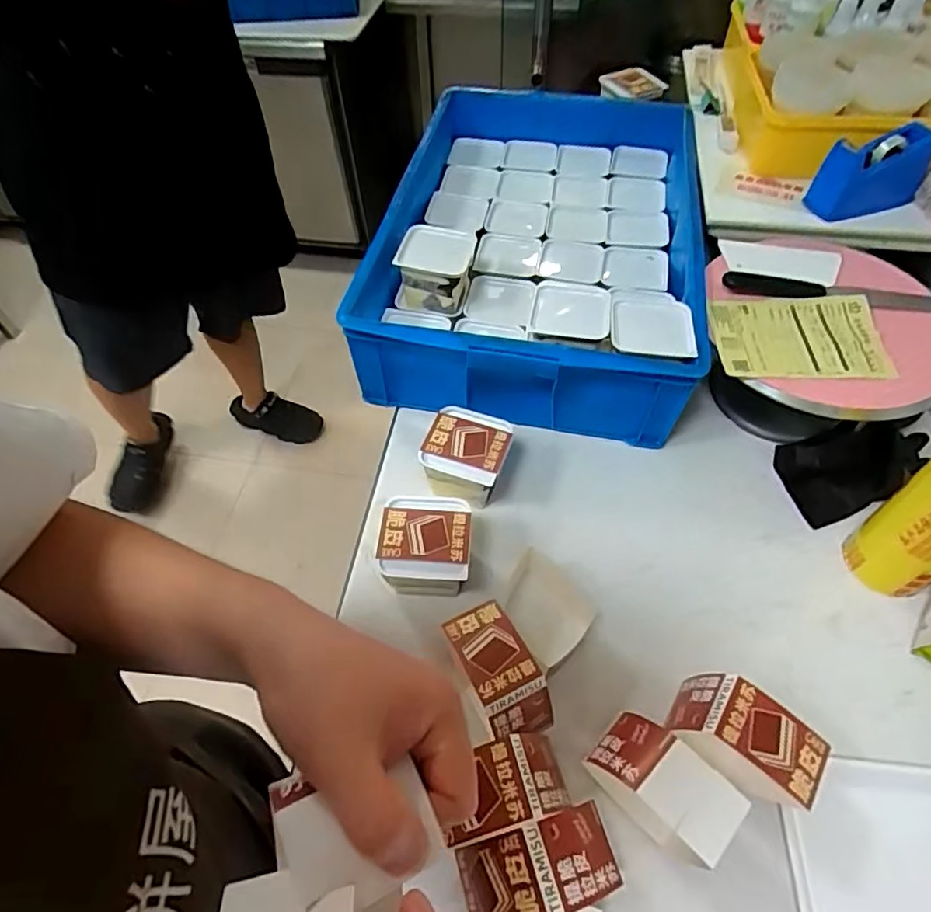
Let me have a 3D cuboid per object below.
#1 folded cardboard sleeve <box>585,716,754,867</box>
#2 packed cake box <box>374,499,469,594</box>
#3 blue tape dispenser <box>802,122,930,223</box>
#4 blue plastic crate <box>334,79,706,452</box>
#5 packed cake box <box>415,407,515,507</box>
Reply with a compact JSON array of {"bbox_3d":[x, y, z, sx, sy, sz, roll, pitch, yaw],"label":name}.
[{"bbox_3d":[0.170,0.285,0.497,0.109,0.076,0.059,37,65,26],"label":"folded cardboard sleeve"},{"bbox_3d":[-0.041,0.103,0.622,0.092,0.077,0.094,0,54,4],"label":"packed cake box"},{"bbox_3d":[0.544,-0.373,0.761,0.140,0.091,0.052,-12,55,-6],"label":"blue tape dispenser"},{"bbox_3d":[0.121,-0.334,0.877,0.423,0.159,0.664,7,55,9],"label":"blue plastic crate"},{"bbox_3d":[0.003,0.001,0.688,0.095,0.069,0.101,12,56,11],"label":"packed cake box"}]

